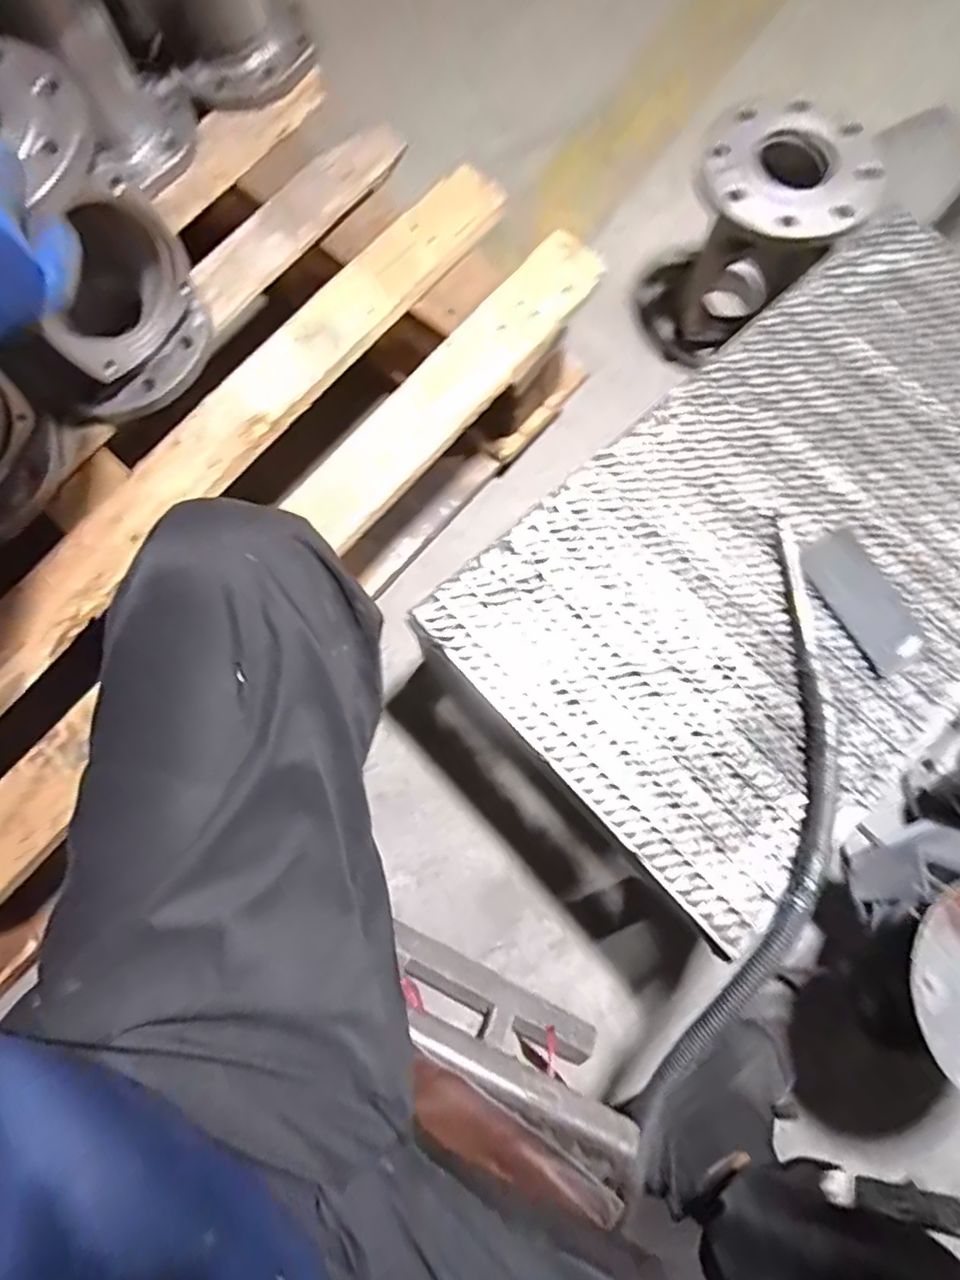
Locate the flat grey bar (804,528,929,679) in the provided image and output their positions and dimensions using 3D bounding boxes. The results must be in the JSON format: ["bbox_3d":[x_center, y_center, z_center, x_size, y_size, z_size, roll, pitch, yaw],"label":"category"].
[{"bbox_3d":[0.353,-0.037,0.562,0.064,0.006,0.130,-29,80,-6],"label":"flat grey bar"}]

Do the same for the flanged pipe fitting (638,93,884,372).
[{"bbox_3d":[0.323,-0.480,0.753,0.194,0.244,0.195,0,78,-1],"label":"flanged pipe fitting"}]

